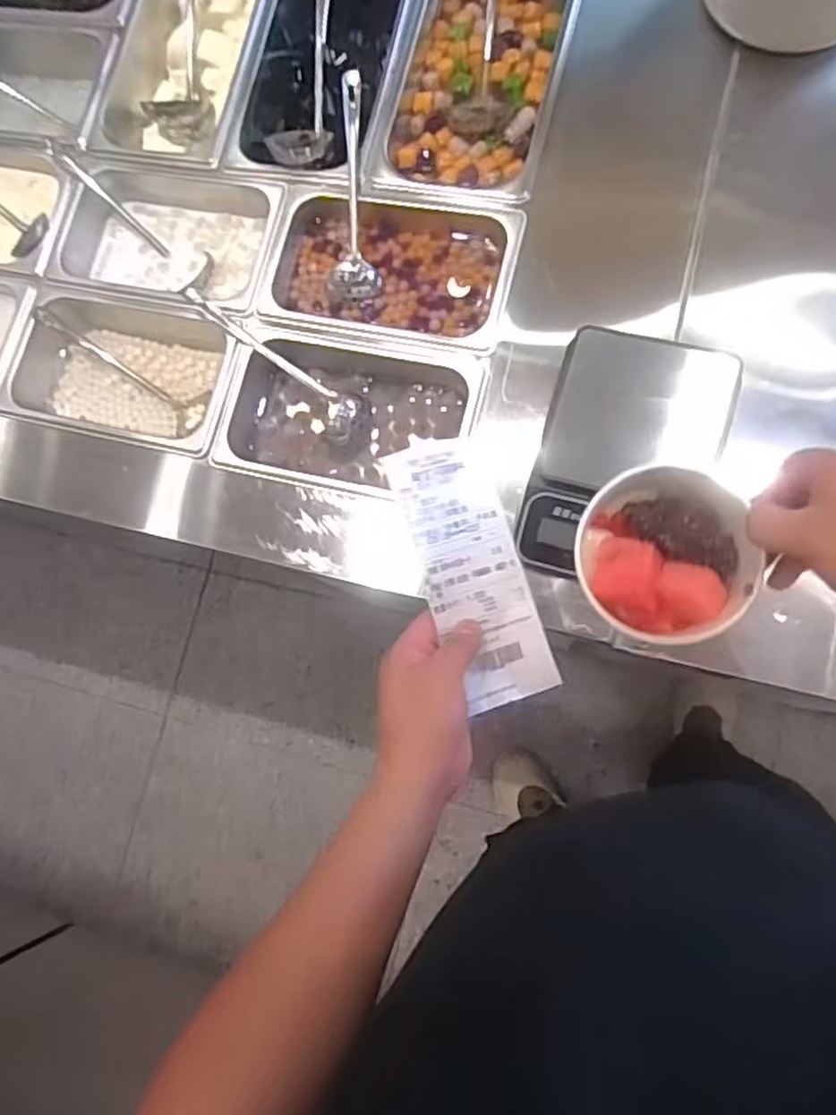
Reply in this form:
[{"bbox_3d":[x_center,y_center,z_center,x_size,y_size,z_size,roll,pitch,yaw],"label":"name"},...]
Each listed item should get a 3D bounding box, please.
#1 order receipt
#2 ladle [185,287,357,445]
[{"bbox_3d":[0.040,0.010,0.509,0.073,0.016,0.192,-17,88,-15],"label":"order receipt"},{"bbox_3d":[-0.142,-0.206,0.726,0.048,0.063,0.216,-45,78,0],"label":"ladle"}]

